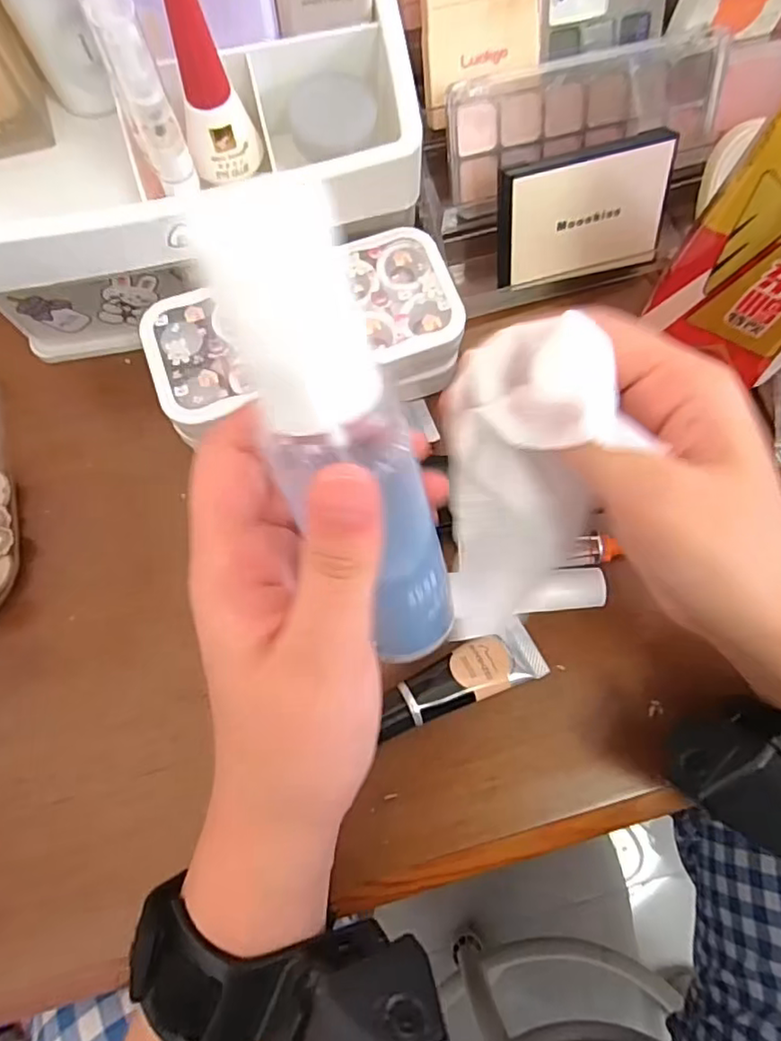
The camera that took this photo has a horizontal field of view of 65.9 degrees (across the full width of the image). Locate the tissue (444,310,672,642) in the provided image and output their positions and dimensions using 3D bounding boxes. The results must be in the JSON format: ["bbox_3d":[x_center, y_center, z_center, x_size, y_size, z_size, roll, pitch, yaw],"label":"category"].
[{"bbox_3d":[0.044,-0.012,0.198,0.053,0.025,0.102,6,108,-1],"label":"tissue"}]

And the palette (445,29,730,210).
[{"bbox_3d":[0.090,-0.188,0.283,0.131,0.051,0.015,-15,41,-5],"label":"palette"}]

